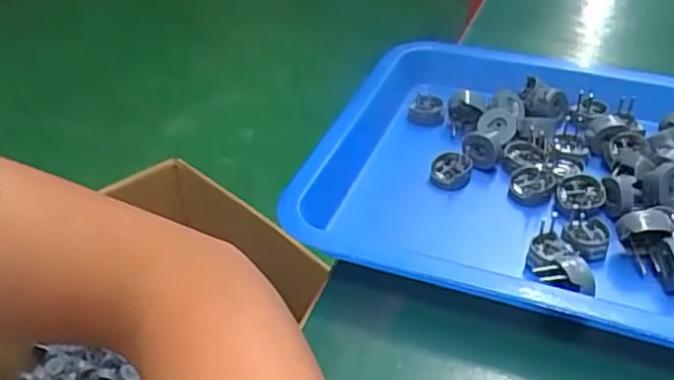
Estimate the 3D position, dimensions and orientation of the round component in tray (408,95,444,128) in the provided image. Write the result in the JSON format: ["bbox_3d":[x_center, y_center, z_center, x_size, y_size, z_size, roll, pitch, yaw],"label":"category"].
[{"bbox_3d":[0.068,-0.060,0.506,0.025,0.019,0.023,-1,38,1],"label":"round component in tray"}]

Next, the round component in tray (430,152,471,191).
[{"bbox_3d":[0.076,-0.013,0.444,0.026,0.010,0.028,12,72,29],"label":"round component in tray"}]

